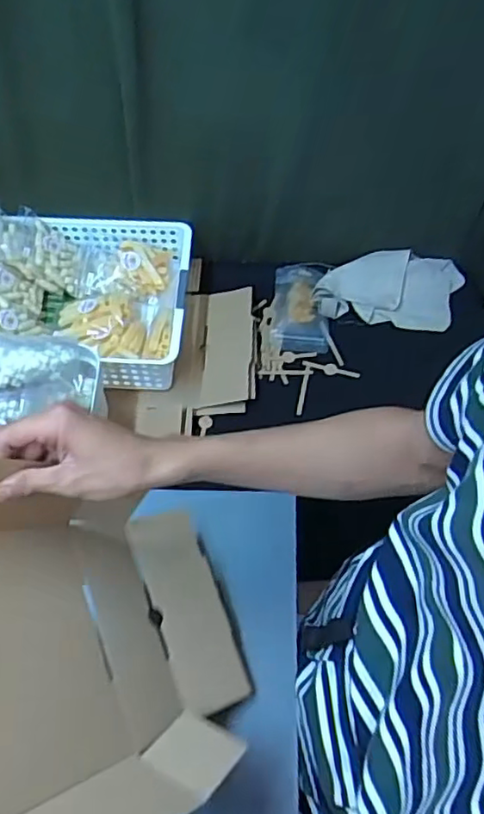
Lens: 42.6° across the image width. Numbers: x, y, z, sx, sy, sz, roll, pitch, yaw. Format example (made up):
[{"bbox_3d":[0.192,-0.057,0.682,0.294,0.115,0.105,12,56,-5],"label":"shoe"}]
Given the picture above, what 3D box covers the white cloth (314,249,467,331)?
[{"bbox_3d":[0.231,-0.190,0.975,0.224,0.018,0.122,9,81,-2],"label":"white cloth"}]

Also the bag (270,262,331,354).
[{"bbox_3d":[0.090,-0.163,0.978,0.085,0.028,0.169,2,60,2],"label":"bag"}]

